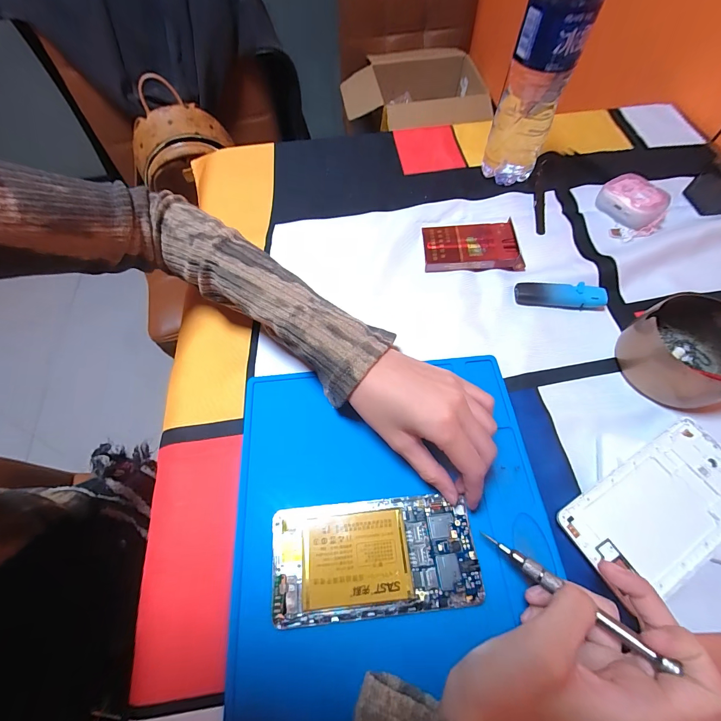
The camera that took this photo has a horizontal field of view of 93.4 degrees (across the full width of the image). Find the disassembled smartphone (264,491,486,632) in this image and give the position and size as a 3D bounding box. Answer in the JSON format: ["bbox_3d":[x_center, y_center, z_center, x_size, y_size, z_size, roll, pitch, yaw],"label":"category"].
[{"bbox_3d":[0.009,0.136,0.238,0.140,0.006,0.071,-6,61,0],"label":"disassembled smartphone"}]

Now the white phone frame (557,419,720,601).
[{"bbox_3d":[0.217,0.105,0.243,0.142,0.004,0.073,-23,63,-10],"label":"white phone frame"}]

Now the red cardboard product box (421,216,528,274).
[{"bbox_3d":[0.120,-0.124,0.370,0.099,0.016,0.056,-1,62,3],"label":"red cardboard product box"}]

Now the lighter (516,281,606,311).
[{"bbox_3d":[0.200,-0.066,0.340,0.084,0.011,0.026,4,62,5],"label":"lighter"}]

